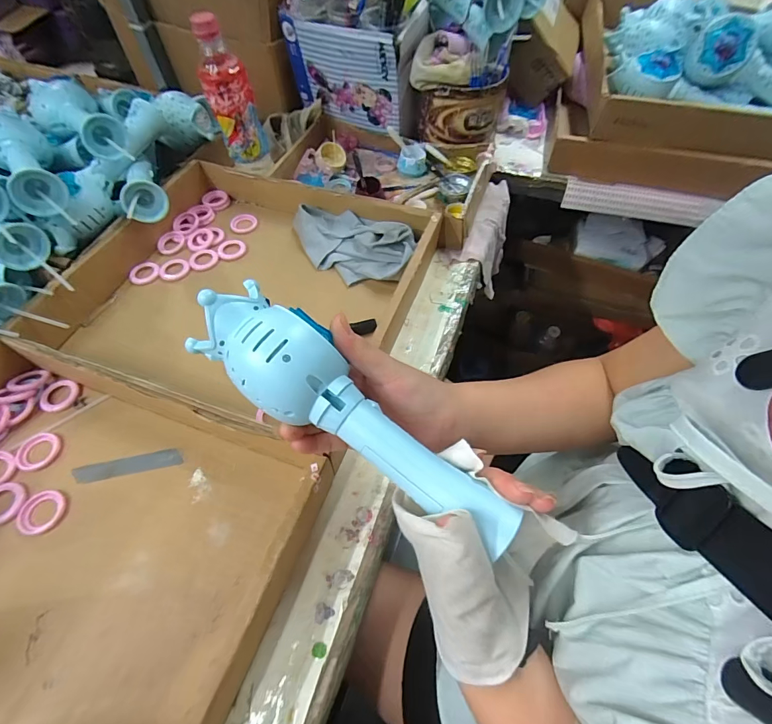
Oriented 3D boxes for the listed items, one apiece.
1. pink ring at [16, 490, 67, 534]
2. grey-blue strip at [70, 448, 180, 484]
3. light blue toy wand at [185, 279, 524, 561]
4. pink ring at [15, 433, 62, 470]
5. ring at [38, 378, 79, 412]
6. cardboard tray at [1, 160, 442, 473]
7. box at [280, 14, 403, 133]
[{"bbox_3d":[-0.307,0.133,0.353,0.039,0.004,0.037,0,57,-1],"label":"pink ring"},{"bbox_3d":[-0.246,0.099,0.378,0.097,0.004,0.019,-10,53,-6],"label":"grey-blue strip"},{"bbox_3d":[-0.022,0.030,0.245,0.224,0.042,0.061,36,64,3],"label":"light blue toy wand"},{"bbox_3d":[-0.336,0.086,0.383,0.036,0.004,0.037,0,57,-1],"label":"pink ring"},{"bbox_3d":[-0.344,0.035,0.417,0.041,0.004,0.036,17,59,10],"label":"ring"},{"bbox_3d":[-0.166,-0.094,0.483,0.383,0.073,0.349,16,59,9],"label":"cardboard tray"},{"bbox_3d":[-0.065,-0.420,0.583,0.176,0.127,0.024,19,59,11],"label":"box"}]

